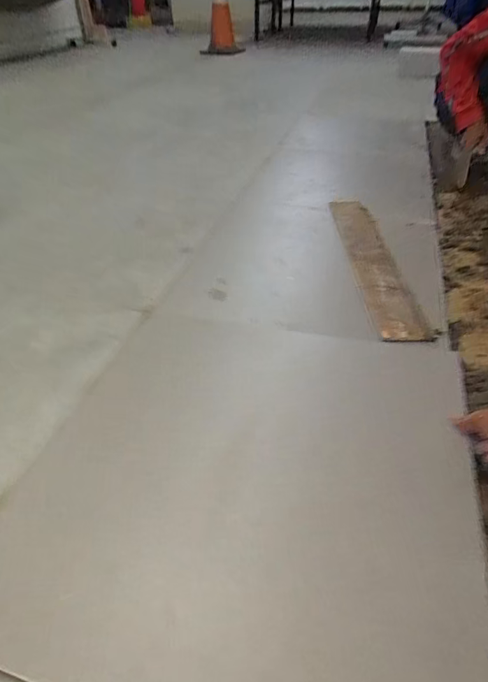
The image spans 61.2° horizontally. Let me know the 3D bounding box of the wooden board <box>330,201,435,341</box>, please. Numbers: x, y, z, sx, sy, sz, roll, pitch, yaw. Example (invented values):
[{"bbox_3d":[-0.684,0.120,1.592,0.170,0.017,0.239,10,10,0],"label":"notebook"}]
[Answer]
[{"bbox_3d":[0.315,-0.203,1.014,0.114,0.028,0.588,0,42,2],"label":"wooden board"}]

